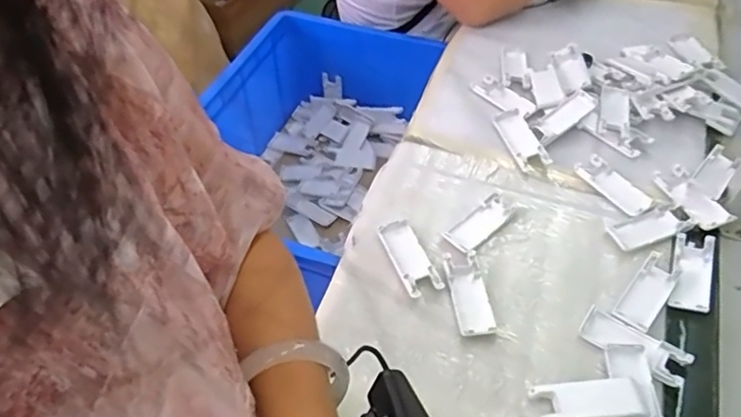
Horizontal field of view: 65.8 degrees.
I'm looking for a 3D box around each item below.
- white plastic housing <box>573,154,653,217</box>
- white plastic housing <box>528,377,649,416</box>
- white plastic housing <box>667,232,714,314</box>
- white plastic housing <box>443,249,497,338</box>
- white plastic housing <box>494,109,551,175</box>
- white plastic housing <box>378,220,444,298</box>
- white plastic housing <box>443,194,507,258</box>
[{"bbox_3d":[0.312,-0.030,0.737,0.042,0.009,0.101,-28,55,-19],"label":"white plastic housing"},{"bbox_3d":[0.208,0.185,0.551,0.099,0.019,0.041,-1,51,1],"label":"white plastic housing"},{"bbox_3d":[0.363,0.071,0.645,0.041,0.007,0.106,18,54,16],"label":"white plastic housing"},{"bbox_3d":[0.109,0.093,0.633,0.039,0.010,0.102,-6,51,-3],"label":"white plastic housing"},{"bbox_3d":[0.205,-0.094,0.783,0.040,0.012,0.100,-15,52,-10],"label":"white plastic housing"},{"bbox_3d":[0.044,0.056,0.664,0.040,0.011,0.101,-19,53,-13],"label":"white plastic housing"},{"bbox_3d":[0.134,0.020,0.694,0.091,0.010,0.040,-37,59,-25],"label":"white plastic housing"}]

